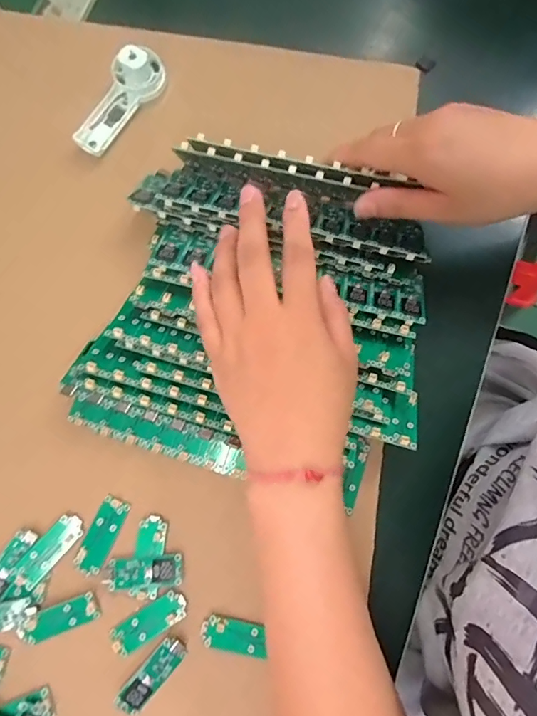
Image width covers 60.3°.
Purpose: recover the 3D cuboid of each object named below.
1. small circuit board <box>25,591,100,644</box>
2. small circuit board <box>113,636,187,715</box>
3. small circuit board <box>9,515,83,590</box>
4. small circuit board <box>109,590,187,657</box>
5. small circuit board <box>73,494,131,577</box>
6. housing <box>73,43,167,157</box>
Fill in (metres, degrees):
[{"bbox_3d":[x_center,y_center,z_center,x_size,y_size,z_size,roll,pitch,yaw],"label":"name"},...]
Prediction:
[{"bbox_3d":[-0.134,0.168,0.298,0.046,0.004,0.017,-21,79,-4],"label":"small circuit board"},{"bbox_3d":[-0.073,0.201,0.292,0.018,0.004,0.049,42,82,8],"label":"small circuit board"},{"bbox_3d":[-0.146,0.128,0.305,0.018,0.004,0.052,41,82,8],"label":"small circuit board"},{"bbox_3d":[-0.077,0.172,0.299,0.051,0.004,0.018,-32,80,-6],"label":"small circuit board"},{"bbox_3d":[-0.112,0.119,0.311,0.019,0.004,0.049,23,80,5],"label":"small circuit board"},{"bbox_3d":[-0.117,-0.205,0.363,0.034,0.033,0.095,35,80,6],"label":"housing"}]

